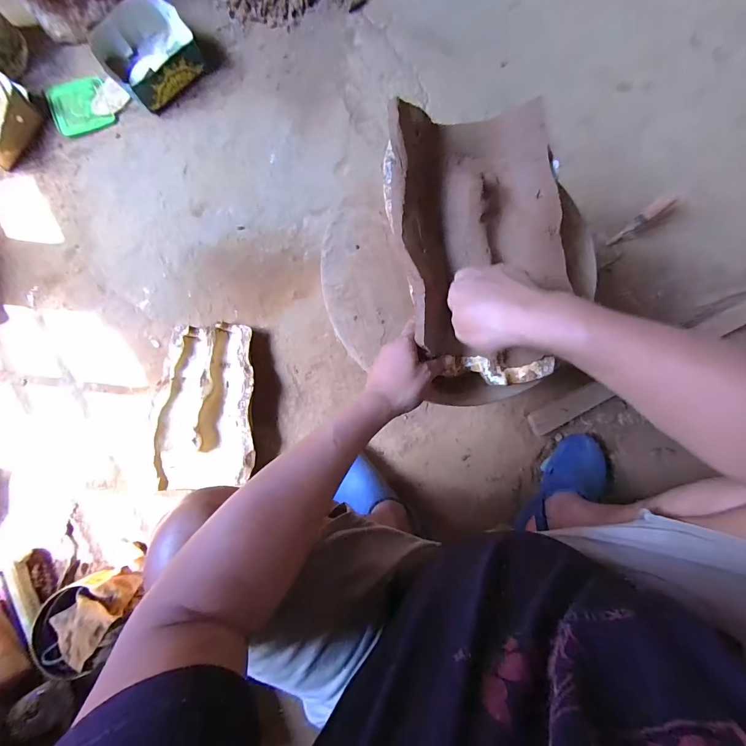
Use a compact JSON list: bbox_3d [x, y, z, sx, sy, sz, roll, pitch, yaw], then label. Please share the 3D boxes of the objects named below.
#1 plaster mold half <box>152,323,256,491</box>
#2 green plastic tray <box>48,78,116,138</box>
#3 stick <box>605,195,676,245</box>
[{"bbox_3d":[-0.358,0.068,0.741,0.212,0.063,0.347,-3,86,-1],"label":"plaster mold half"},{"bbox_3d":[-0.693,-0.633,0.815,0.124,0.021,0.128,-20,87,-2],"label":"green plastic tray"},{"bbox_3d":[0.609,-0.342,0.784,0.030,0.026,0.136,48,130,2],"label":"stick"}]

